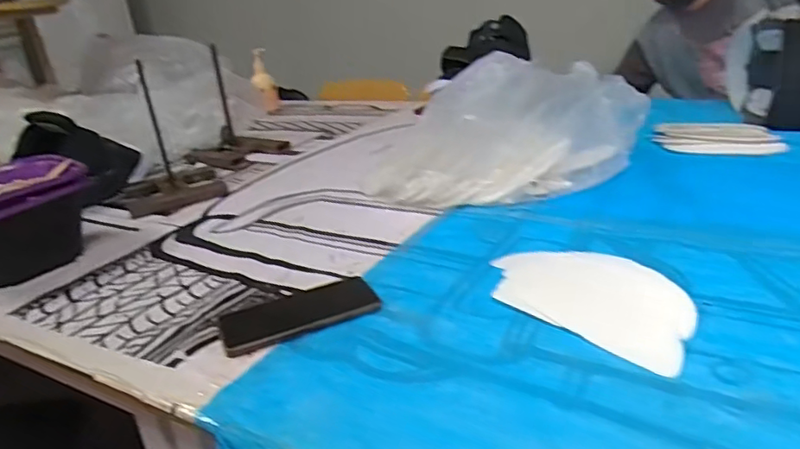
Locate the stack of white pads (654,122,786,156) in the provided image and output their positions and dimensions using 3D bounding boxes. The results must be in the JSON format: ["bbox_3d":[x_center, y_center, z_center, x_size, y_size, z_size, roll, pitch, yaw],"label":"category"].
[{"bbox_3d":[0.528,-0.145,0.988,0.192,0.024,0.123,6,26,28],"label":"stack of white pads"}]

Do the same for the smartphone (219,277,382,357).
[{"bbox_3d":[-0.105,0.093,0.622,0.160,0.007,0.084,-15,24,-18],"label":"smartphone"}]

